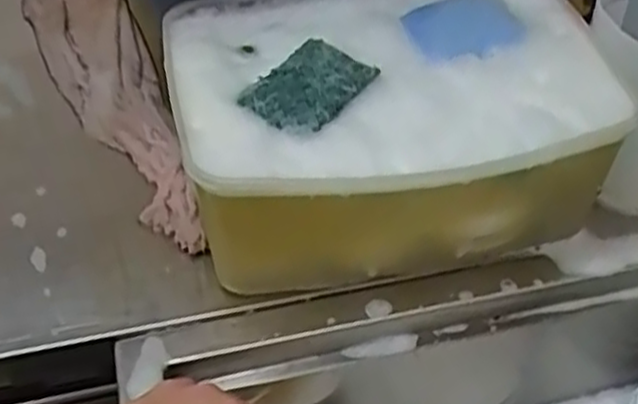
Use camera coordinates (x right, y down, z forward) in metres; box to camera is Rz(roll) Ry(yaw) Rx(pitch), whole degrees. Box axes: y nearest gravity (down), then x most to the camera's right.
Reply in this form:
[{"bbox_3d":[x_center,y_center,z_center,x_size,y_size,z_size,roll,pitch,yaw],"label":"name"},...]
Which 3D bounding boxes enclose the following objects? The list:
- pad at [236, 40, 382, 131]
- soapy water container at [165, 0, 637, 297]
[{"bbox_3d":[-0.009,-0.093,0.614,0.073,0.012,0.100,30,53,25],"label":"pad"},{"bbox_3d":[0.061,-0.064,0.686,0.352,0.172,0.253,-9,47,-10],"label":"soapy water container"}]

